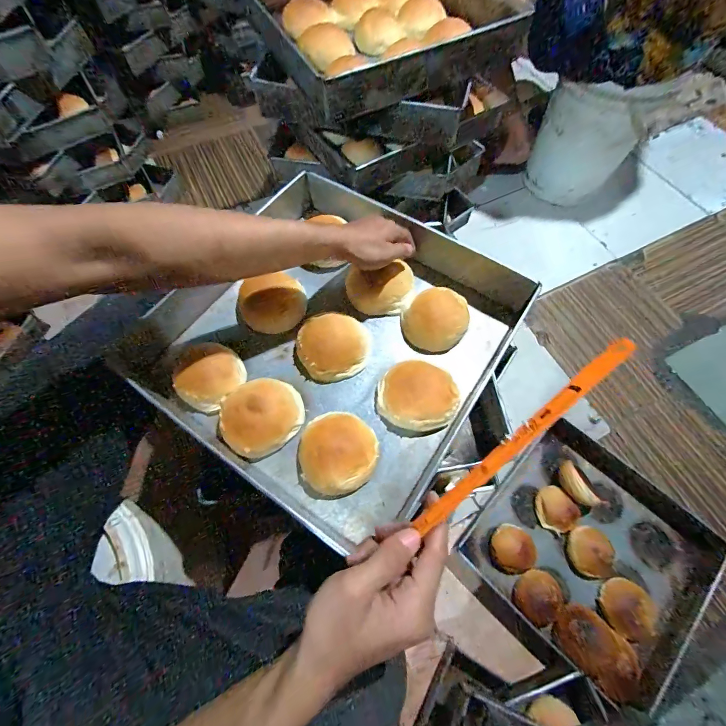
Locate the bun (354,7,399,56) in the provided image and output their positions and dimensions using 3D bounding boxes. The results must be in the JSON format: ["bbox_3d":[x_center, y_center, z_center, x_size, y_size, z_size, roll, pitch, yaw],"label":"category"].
[{"bbox_3d":[0.025,-0.660,0.682,0.080,0.051,0.080,-5,66,-2],"label":"bun"}]

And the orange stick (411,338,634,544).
[{"bbox_3d":[0.103,0.058,0.239,0.011,0.006,0.190,47,108,19],"label":"orange stick"}]

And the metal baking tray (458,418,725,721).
[{"bbox_3d":[0.486,0.403,0.722,0.417,0.077,0.422,42,73,18],"label":"metal baking tray"}]

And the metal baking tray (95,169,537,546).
[{"bbox_3d":[-0.031,-0.053,0.487,0.440,0.079,0.449,32,70,15],"label":"metal baking tray"}]

